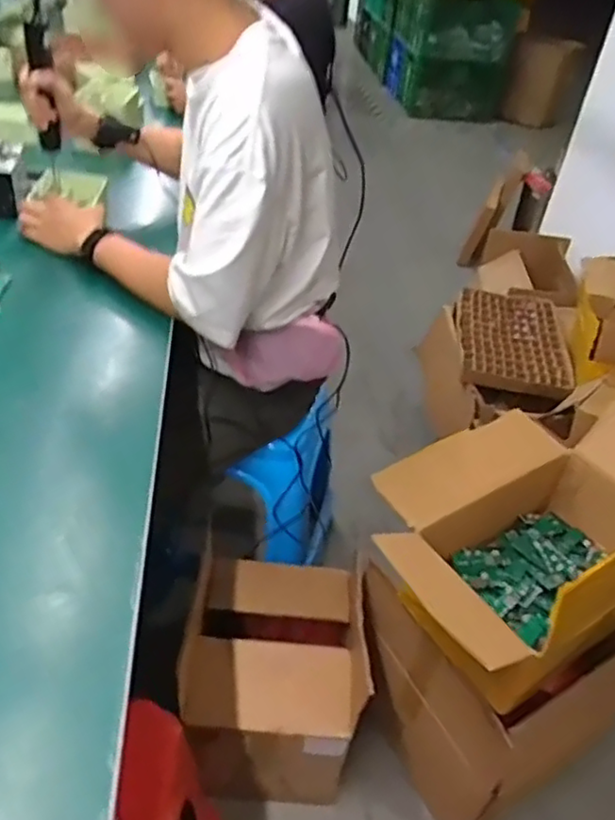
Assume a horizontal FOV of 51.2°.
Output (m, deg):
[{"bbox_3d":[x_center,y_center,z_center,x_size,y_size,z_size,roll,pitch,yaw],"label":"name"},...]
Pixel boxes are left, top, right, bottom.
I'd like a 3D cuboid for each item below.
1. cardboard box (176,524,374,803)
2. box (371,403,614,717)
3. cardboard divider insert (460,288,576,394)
[{"bbox_3d":[-0.054,0.424,1.081,0.278,0.308,0.332,6,39,-2],"label":"cardboard box"},{"bbox_3d":[0.317,0.182,0.958,0.511,0.239,0.332,-19,46,-29],"label":"box"},{"bbox_3d":[0.563,-0.208,1.756,0.293,0.045,0.438,12,39,5],"label":"cardboard divider insert"}]

